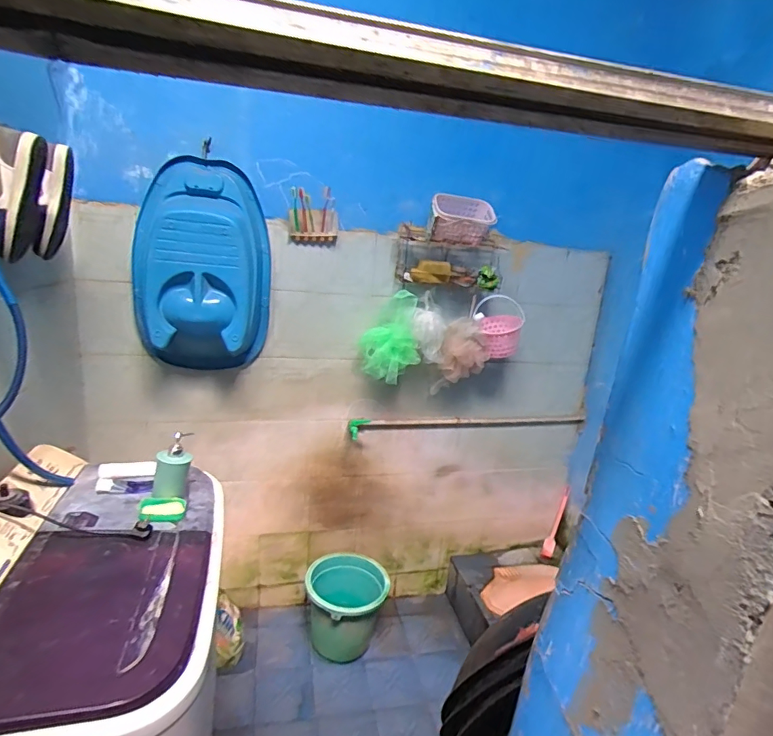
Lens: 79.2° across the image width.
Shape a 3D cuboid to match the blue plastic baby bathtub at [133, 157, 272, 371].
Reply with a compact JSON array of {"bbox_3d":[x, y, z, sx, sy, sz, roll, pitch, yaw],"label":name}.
[{"bbox_3d":[-0.608,-0.310,1.549,0.433,0.656,0.207,0,16,-18],"label":"blue plastic baby bathtub"}]

